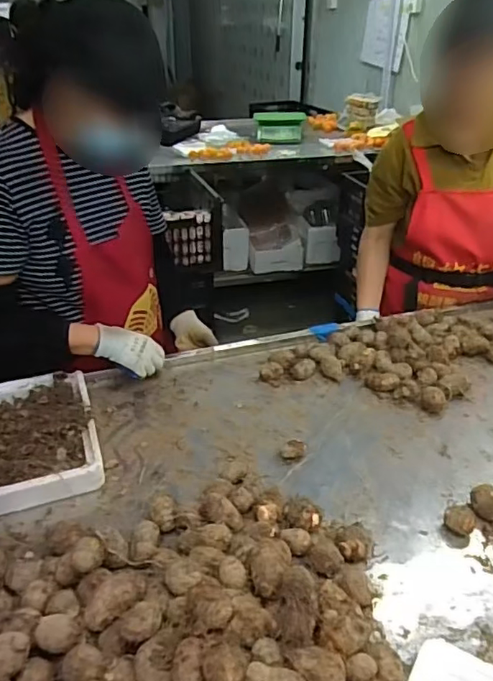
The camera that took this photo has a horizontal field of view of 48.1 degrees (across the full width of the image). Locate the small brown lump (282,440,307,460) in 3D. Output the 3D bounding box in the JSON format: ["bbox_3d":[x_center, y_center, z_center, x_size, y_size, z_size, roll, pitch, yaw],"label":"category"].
[{"bbox_3d":[0.083,0.188,0.957,0.042,0.026,0.025,3,32,5],"label":"small brown lump"}]

